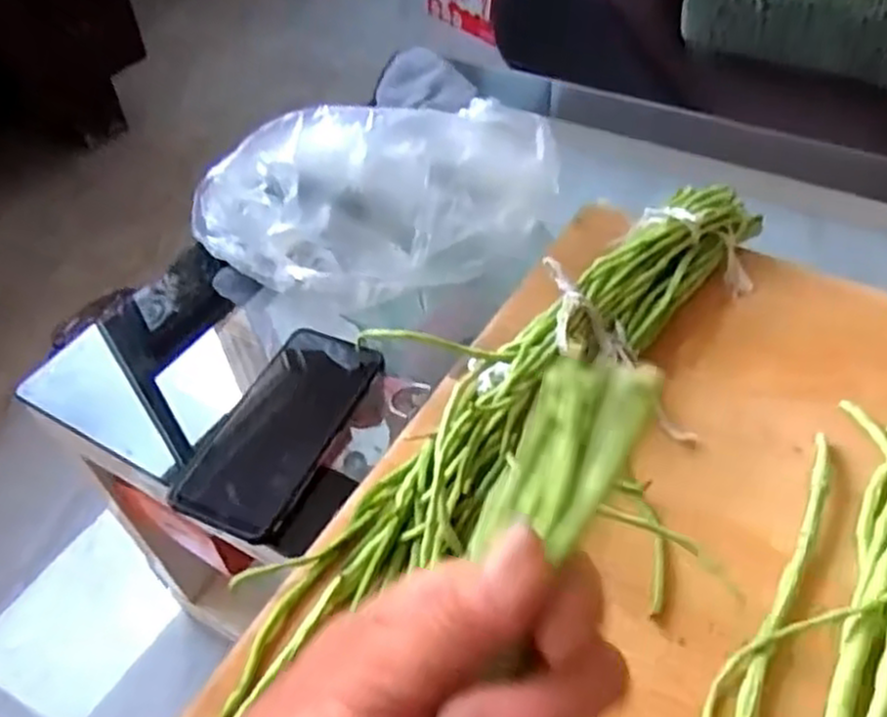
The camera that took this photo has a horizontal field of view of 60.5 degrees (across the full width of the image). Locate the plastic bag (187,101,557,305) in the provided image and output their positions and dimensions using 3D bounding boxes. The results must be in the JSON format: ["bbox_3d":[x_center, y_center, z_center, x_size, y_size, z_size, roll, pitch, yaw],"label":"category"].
[{"bbox_3d":[-0.056,-0.123,0.600,0.292,0.133,0.091,-7,48,0],"label":"plastic bag"}]

